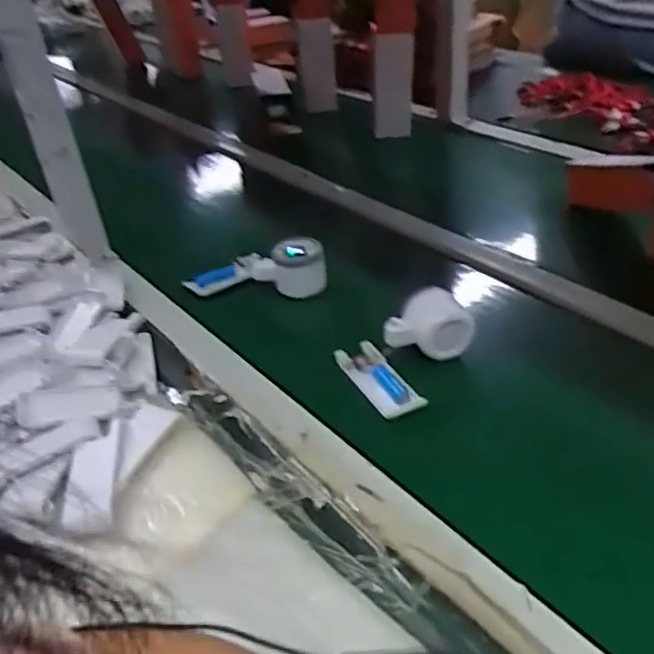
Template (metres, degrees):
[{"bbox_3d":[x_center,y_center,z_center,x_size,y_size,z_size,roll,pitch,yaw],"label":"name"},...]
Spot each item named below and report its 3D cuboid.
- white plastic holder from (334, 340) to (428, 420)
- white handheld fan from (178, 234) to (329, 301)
[{"bbox_3d":[0.049,0.050,0.616,0.039,0.016,0.102,-21,37,-21],"label":"white plastic holder"},{"bbox_3d":[-0.082,-0.067,0.793,0.177,0.065,0.044,-8,32,21],"label":"white handheld fan"}]

